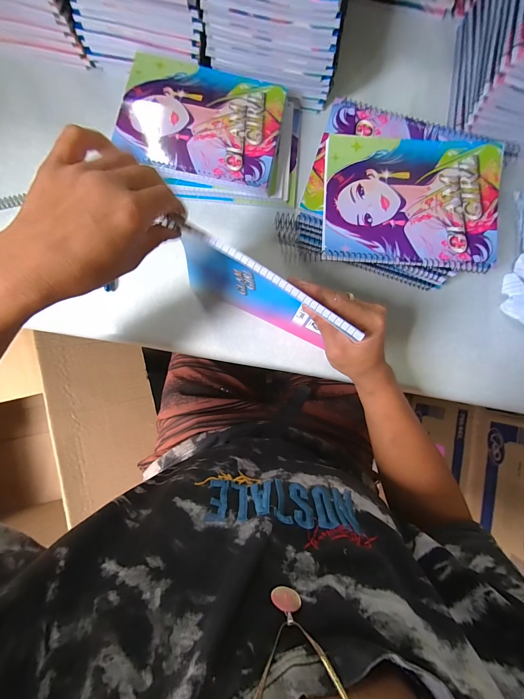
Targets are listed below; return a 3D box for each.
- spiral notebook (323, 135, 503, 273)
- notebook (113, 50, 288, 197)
[{"bbox_3d":[0.170,-0.170,0.331,0.195,0.013,0.154,5,86,-2],"label":"spiral notebook"},{"bbox_3d":[-0.076,-0.282,0.365,0.196,0.011,0.151,10,86,-2],"label":"notebook"}]

